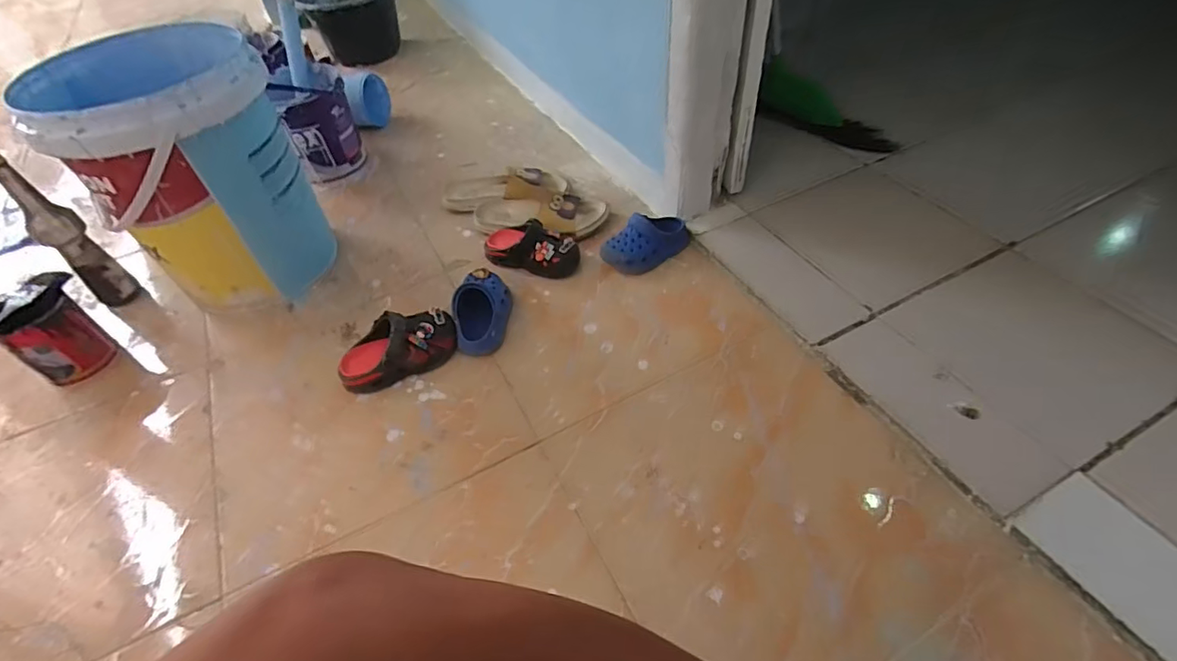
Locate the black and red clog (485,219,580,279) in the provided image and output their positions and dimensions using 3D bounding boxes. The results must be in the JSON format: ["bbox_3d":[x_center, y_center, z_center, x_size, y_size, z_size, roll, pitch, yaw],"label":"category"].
[{"bbox_3d":[-0.101,-0.151,0.967,0.179,0.073,0.077,17,52,19],"label":"black and red clog"}]

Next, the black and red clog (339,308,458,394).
[{"bbox_3d":[-0.289,0.026,0.829,0.176,0.071,0.077,-21,50,-13],"label":"black and red clog"}]

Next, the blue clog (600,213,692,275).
[{"bbox_3d":[0.104,-0.156,0.954,0.164,0.062,0.077,-27,52,-18],"label":"blue clog"}]

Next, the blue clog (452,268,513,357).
[{"bbox_3d":[-0.170,-0.037,0.876,0.080,0.065,0.151,1,49,6],"label":"blue clog"}]

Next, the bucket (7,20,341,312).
[{"bbox_3d":[-0.633,-0.262,0.919,0.296,0.371,0.349,-30,53,-20],"label":"bucket"}]

